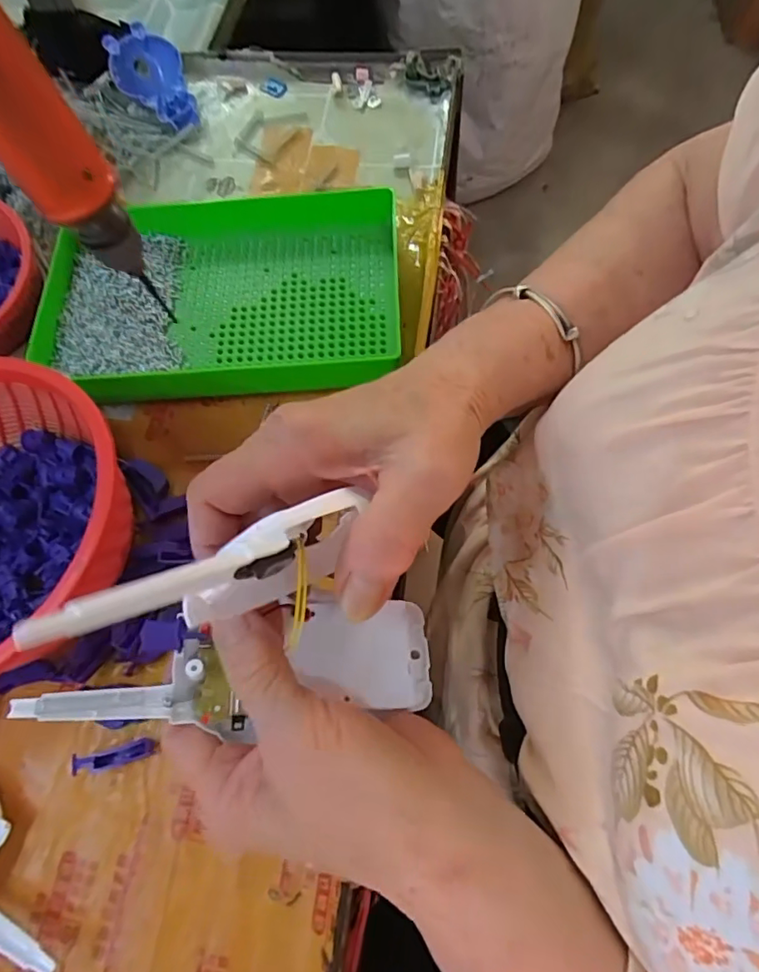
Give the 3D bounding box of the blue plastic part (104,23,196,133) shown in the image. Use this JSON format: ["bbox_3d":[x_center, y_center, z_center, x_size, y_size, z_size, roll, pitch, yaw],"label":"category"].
[{"bbox_3d":[-0.199,-0.355,0.477,0.057,0.038,0.095,-24,68,-7],"label":"blue plastic part"}]

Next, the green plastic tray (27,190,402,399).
[{"bbox_3d":[-0.110,-0.131,0.376,0.241,0.033,0.151,0,67,5],"label":"green plastic tray"}]

